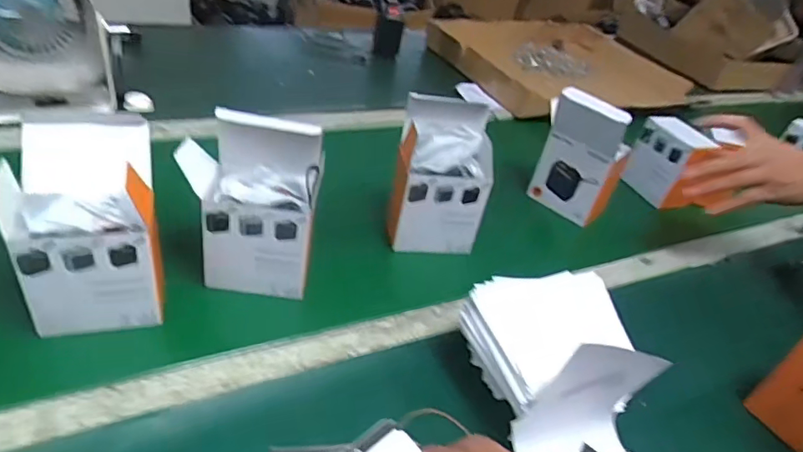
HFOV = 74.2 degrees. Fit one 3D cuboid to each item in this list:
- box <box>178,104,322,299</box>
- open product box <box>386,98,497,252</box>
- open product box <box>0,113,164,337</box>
[{"bbox_3d":[-0.147,-0.014,0.520,0.132,0.182,0.061,4,32,-3],"label":"box"},{"bbox_3d":[0.045,-0.054,0.619,0.116,0.176,0.068,2,32,-6],"label":"open product box"},{"bbox_3d":[-0.269,0.000,0.464,0.101,0.159,0.108,-6,34,-18],"label":"open product box"}]

